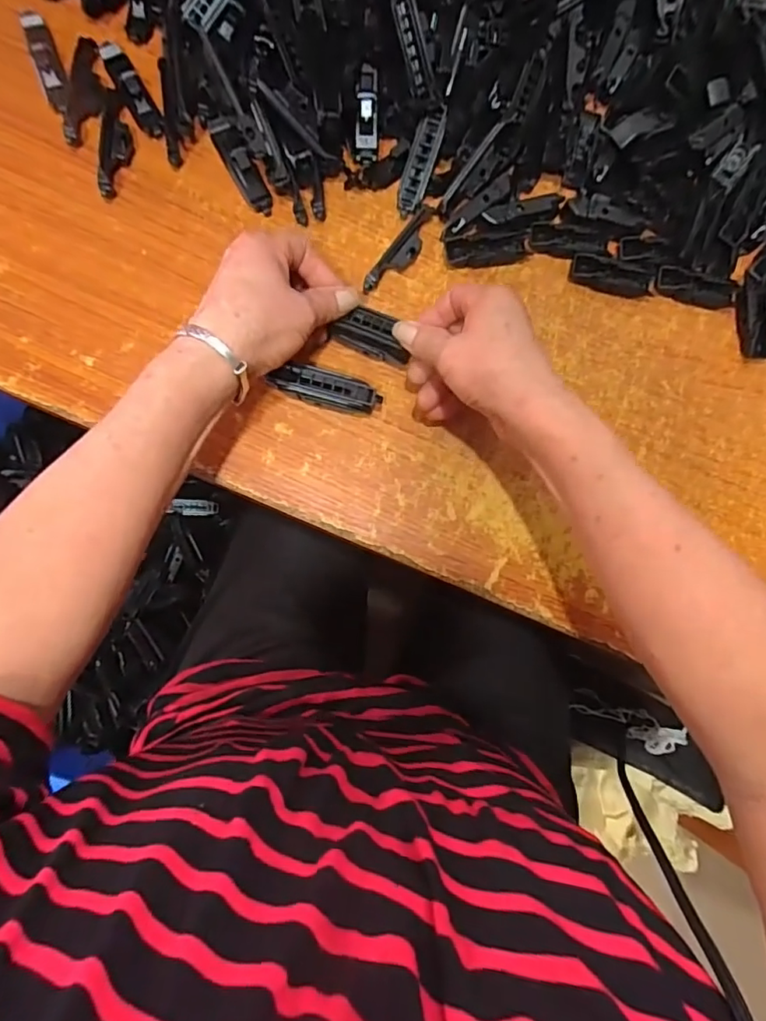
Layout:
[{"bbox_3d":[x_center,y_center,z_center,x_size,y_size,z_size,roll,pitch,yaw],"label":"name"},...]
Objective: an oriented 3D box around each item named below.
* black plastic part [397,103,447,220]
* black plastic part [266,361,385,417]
[{"bbox_3d":[0.029,-0.263,0.404,0.020,0.007,0.074,20,106,-3],"label":"black plastic part"},{"bbox_3d":[-0.041,-0.088,0.385,0.076,0.021,0.025,12,85,-4],"label":"black plastic part"}]

